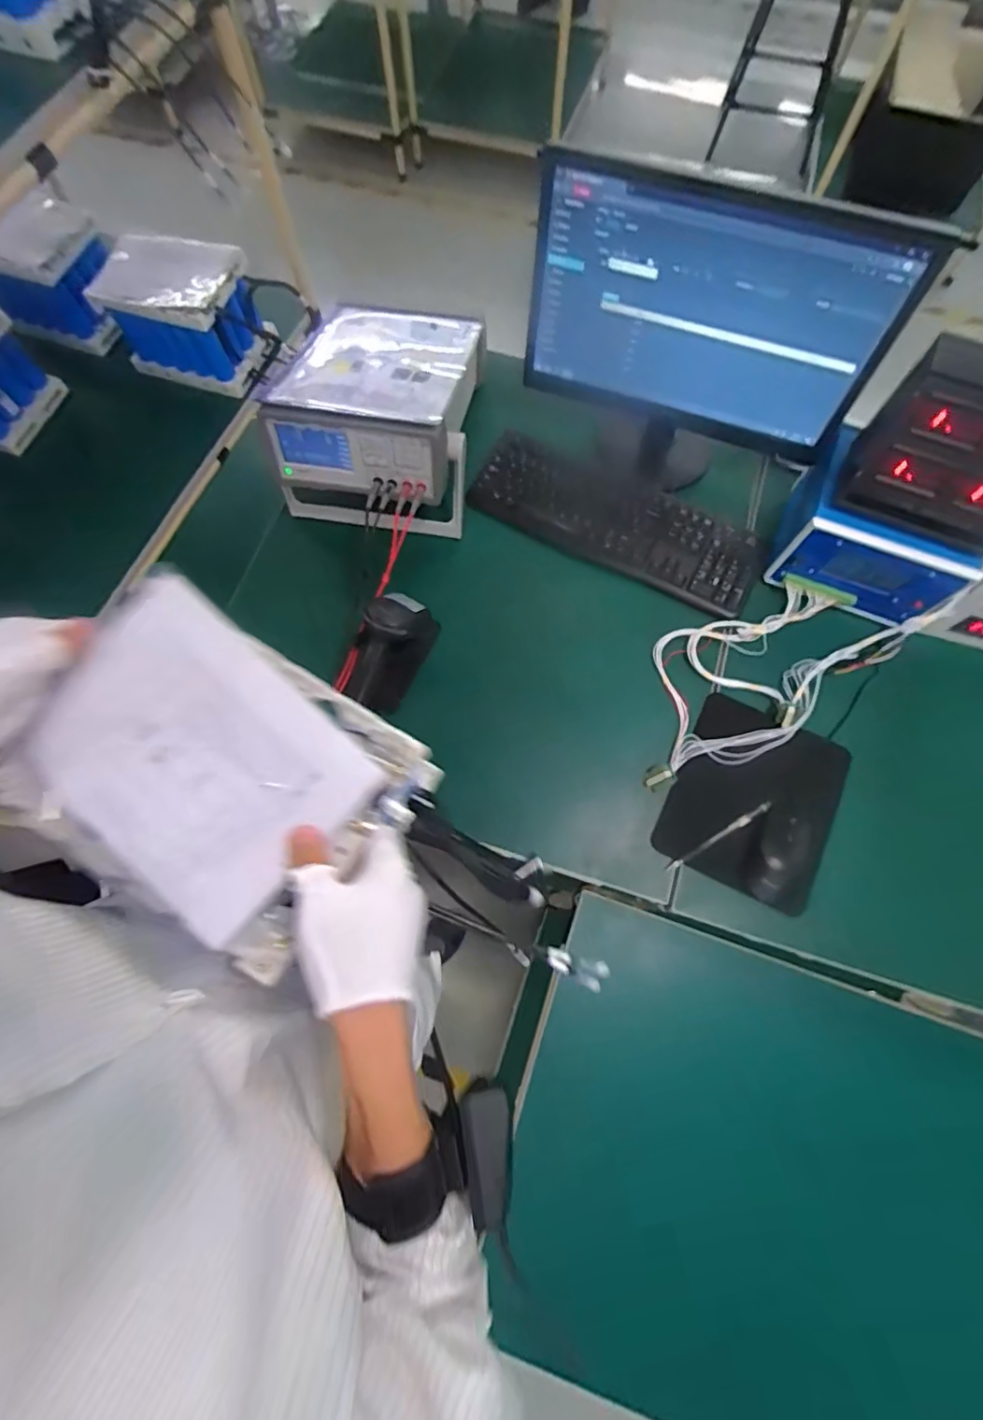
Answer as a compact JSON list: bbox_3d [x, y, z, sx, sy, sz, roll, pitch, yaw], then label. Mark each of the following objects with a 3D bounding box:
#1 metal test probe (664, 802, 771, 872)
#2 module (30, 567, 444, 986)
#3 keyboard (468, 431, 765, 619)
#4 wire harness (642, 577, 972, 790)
[{"bbox_3d":[0.286,0.159,0.703,0.161,0.007,0.011,-29,74,-9],"label":"metal test probe"},{"bbox_3d":[-0.181,0.042,0.367,0.243,0.046,0.180,33,75,11],"label":"module"},{"bbox_3d":[0.185,-0.284,0.840,0.430,0.026,0.150,28,74,9],"label":"keyboard"},{"bbox_3d":[0.369,-0.062,0.742,0.424,0.090,0.195,-23,73,-7],"label":"wire harness"}]

